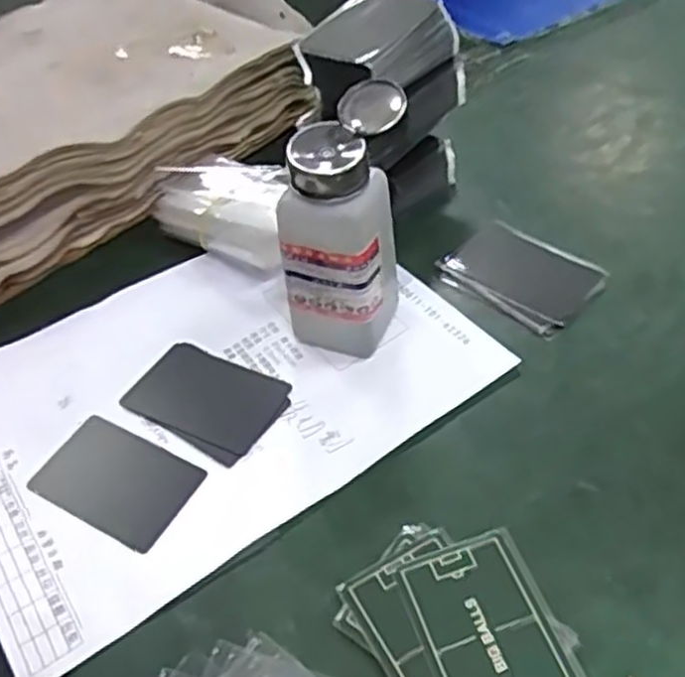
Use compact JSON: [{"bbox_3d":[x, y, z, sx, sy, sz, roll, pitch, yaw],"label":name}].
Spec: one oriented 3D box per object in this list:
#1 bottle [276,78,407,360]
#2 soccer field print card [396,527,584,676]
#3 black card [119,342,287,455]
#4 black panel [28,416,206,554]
[{"bbox_3d":[0.001,-0.059,0.415,0.056,0.138,0.072,20,53,23],"label":"bottle"},{"bbox_3d":[0.065,0.129,0.321,0.057,0.006,0.087,-19,47,-7],"label":"soccer field print card"},{"bbox_3d":[-0.079,0.032,0.433,0.088,0.004,0.053,18,53,22],"label":"black card"},{"bbox_3d":[-0.121,0.076,0.401,0.084,0.004,0.054,21,54,24],"label":"black panel"}]

